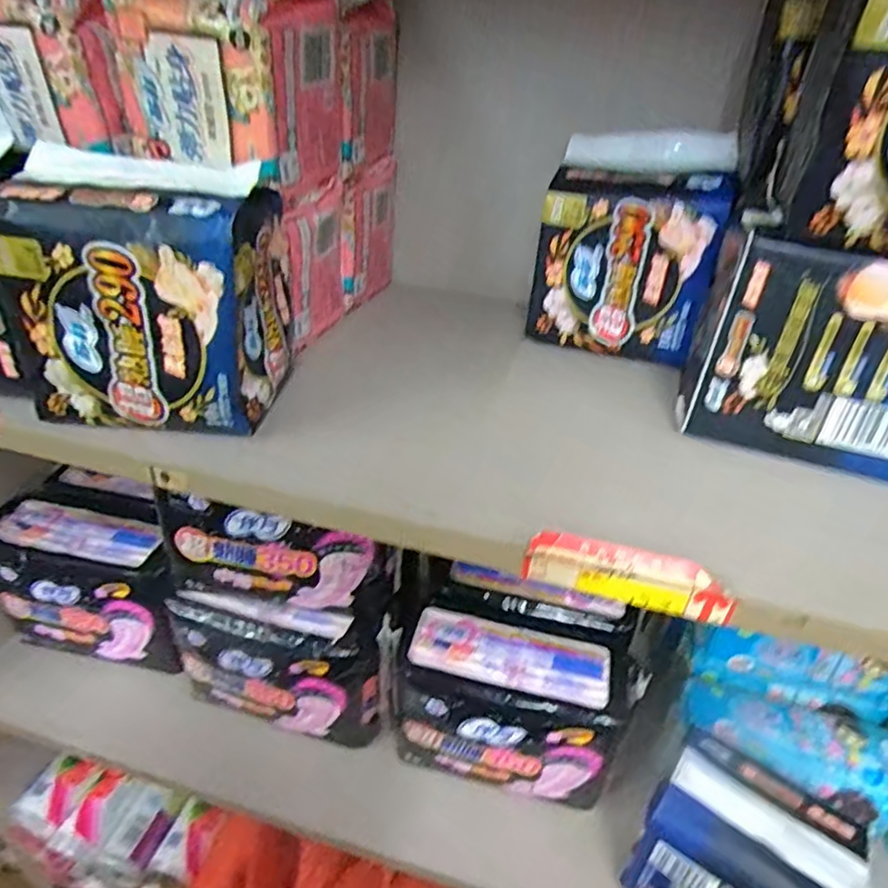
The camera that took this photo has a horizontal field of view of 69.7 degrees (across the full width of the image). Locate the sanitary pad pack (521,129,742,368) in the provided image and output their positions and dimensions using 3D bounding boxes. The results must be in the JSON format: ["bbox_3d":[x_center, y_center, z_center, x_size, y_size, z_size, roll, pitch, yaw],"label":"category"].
[{"bbox_3d":[0.127,-0.139,0.438,0.110,0.126,0.084,12,34,12],"label":"sanitary pad pack"}]

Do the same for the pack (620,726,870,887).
[{"bbox_3d":[0.190,0.265,0.413,0.117,0.107,0.083,22,37,26],"label":"pack"}]

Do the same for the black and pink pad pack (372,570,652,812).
[{"bbox_3d":[0.047,0.192,0.497,0.186,0.124,0.100,10,33,10],"label":"black and pink pad pack"}]

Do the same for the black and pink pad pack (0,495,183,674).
[{"bbox_3d":[-0.305,0.122,0.562,0.178,0.121,0.075,8,33,7],"label":"black and pink pad pack"}]

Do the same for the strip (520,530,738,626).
[{"bbox_3d":[0.080,0.057,0.276,0.087,0.026,0.009,12,34,12],"label":"strip"}]

